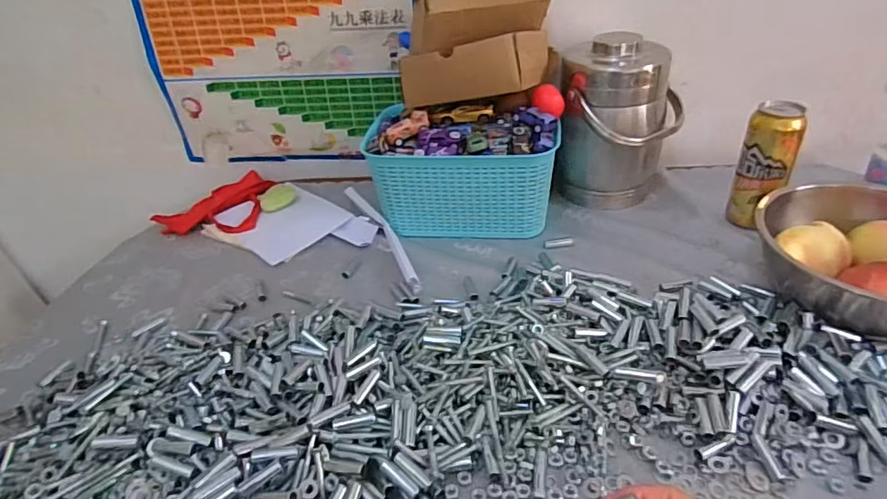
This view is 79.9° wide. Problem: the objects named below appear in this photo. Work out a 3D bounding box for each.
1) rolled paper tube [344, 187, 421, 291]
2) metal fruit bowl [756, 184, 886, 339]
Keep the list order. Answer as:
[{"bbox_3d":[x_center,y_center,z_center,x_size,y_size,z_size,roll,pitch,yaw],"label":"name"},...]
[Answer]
[{"bbox_3d":[-0.093,-0.027,0.796,0.029,0.024,0.292,-18,37,-18],"label":"rolled paper tube"},{"bbox_3d":[0.473,0.011,0.585,0.228,0.111,0.176,4,36,13],"label":"metal fruit bowl"}]

